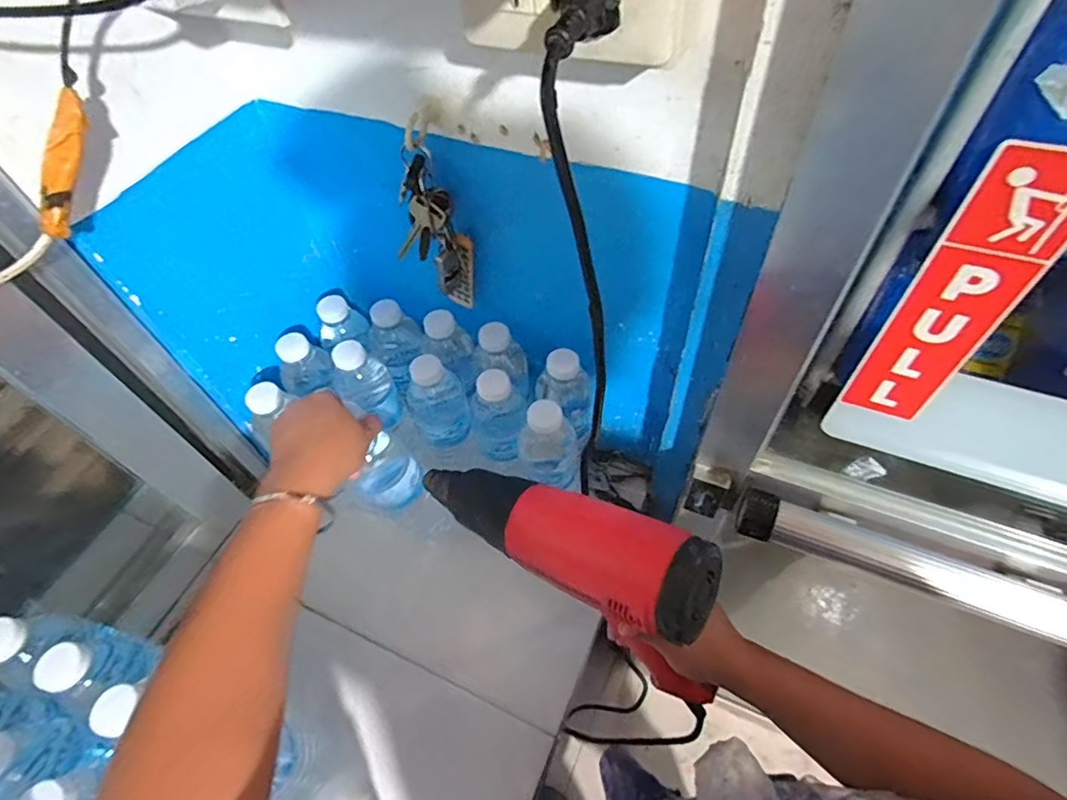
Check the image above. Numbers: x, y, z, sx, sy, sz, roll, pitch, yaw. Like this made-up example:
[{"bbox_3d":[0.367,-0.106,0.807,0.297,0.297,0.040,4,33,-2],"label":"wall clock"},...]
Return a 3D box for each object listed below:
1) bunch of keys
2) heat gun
[{"bbox_3d":[-0.084,-0.129,0.485,0.053,0.191,0.033,-35,59,-19],"label":"bunch of keys"},{"bbox_3d":[0.030,0.139,0.468,0.278,0.165,0.071,17,56,37],"label":"heat gun"}]

